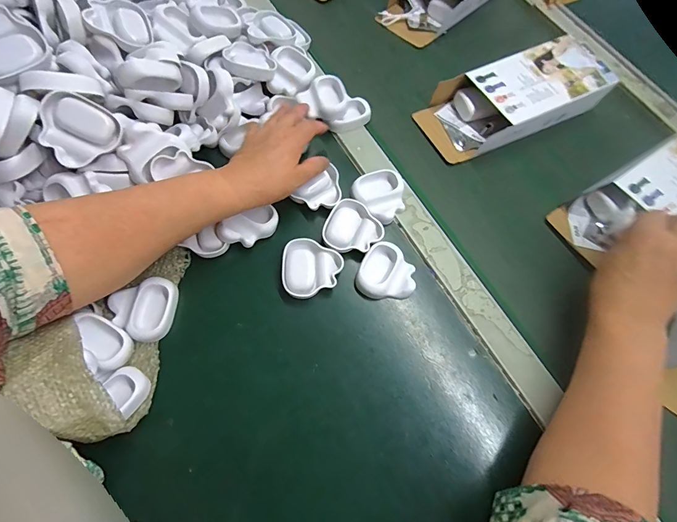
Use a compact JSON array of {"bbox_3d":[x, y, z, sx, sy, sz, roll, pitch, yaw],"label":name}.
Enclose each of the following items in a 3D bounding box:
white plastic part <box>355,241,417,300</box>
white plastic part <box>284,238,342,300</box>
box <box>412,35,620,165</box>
[{"bbox_3d":[0.054,0.014,0.375,0.060,0.011,0.060,29,68,4],"label":"white plastic part"},{"bbox_3d":[-0.027,0.008,0.372,0.060,0.014,0.062,3,69,-7],"label":"white plastic part"},{"bbox_3d":[0.233,-0.213,0.464,0.245,0.047,0.101,-20,73,-14],"label":"box"}]

